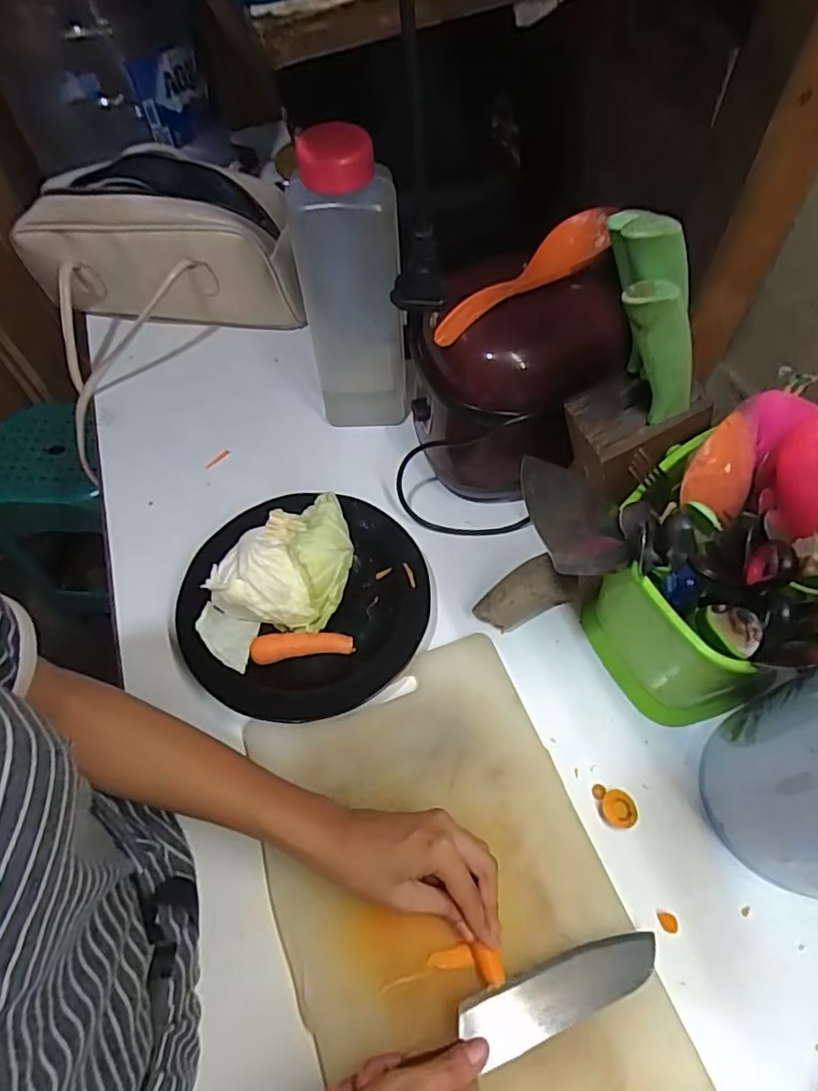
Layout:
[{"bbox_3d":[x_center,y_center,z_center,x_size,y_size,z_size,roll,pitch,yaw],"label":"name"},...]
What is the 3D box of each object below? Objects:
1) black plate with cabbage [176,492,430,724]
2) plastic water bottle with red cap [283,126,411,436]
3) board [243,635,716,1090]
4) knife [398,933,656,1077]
[{"bbox_3d":[-0.098,0.037,0.529,0.219,0.083,0.219,-1,58,2],"label":"black plate with cabbage"},{"bbox_3d":[-0.062,-0.264,0.602,0.100,0.292,0.114,-10,59,-3],"label":"plastic water bottle with red cap"},{"bbox_3d":[0.027,0.251,0.426,0.231,0.017,0.339,-20,60,-10],"label":"board"},{"bbox_3d":[0.048,0.306,0.366,0.256,0.013,0.034,-15,59,-18],"label":"knife"}]

